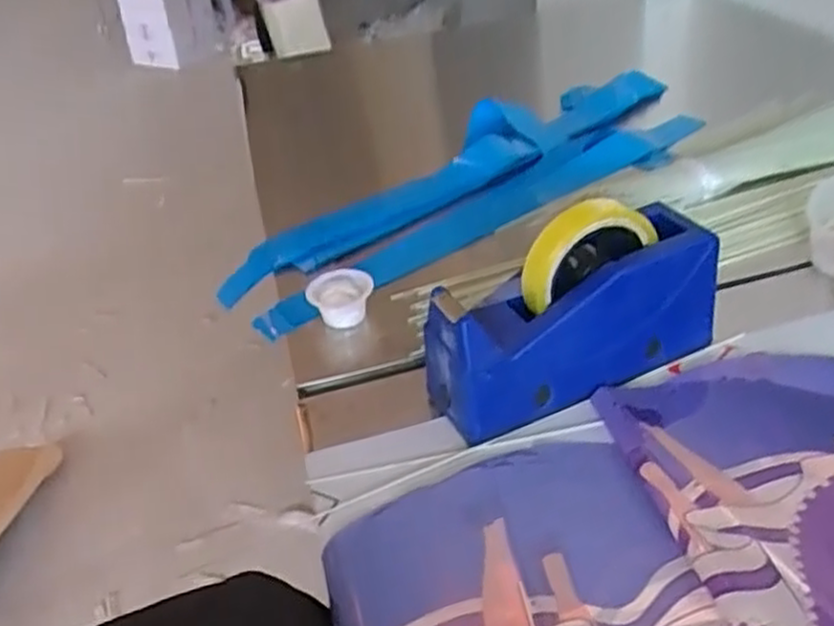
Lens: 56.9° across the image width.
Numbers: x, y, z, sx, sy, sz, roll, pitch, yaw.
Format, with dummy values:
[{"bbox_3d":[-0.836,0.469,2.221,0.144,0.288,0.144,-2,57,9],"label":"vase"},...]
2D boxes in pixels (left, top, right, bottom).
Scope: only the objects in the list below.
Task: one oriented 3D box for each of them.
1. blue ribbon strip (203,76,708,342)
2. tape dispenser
[{"bbox_3d":[0.052,-0.133,0.793,0.535,0.059,0.196,-26,41,-26],"label":"blue ribbon strip"},{"bbox_3d":[0.108,-0.005,0.523,0.204,0.113,0.068,-16,37,-14],"label":"tape dispenser"}]

